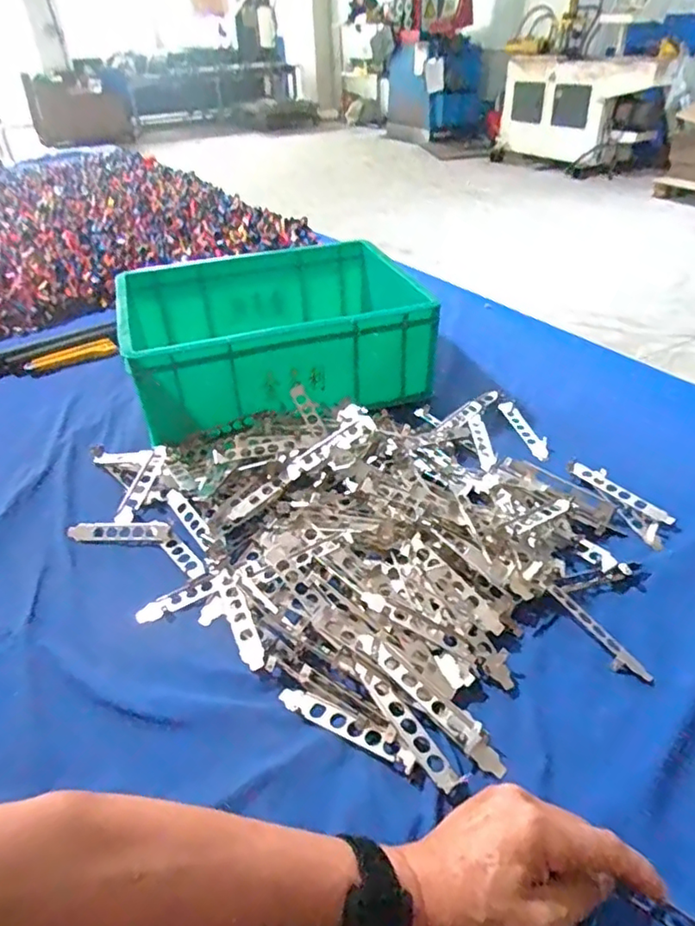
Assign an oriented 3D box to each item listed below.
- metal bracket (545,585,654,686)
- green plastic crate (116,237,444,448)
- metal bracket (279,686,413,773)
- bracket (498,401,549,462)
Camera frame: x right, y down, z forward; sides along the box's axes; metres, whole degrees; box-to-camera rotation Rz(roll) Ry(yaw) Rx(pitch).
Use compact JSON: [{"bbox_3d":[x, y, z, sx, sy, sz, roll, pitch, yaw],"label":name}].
[{"bbox_3d":[0.212,0.144,0.506,0.021,0.010,0.105,-22,42,-21],"label":"metal bracket"},{"bbox_3d":[-0.109,-0.195,0.863,0.389,0.131,0.300,-15,40,-13],"label":"green plastic crate"},{"bbox_3d":[-0.001,0.200,0.451,0.117,0.012,0.018,19,44,26],"label":"metal bracket"},{"bbox_3d":[0.233,-0.043,0.775,0.026,0.010,0.126,-11,39,-8],"label":"bracket"}]

